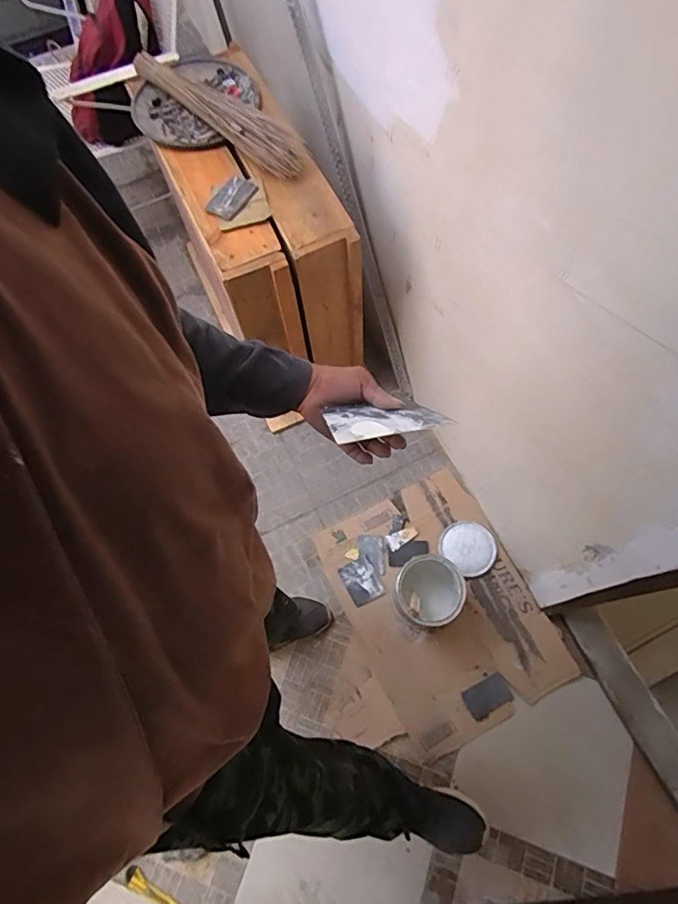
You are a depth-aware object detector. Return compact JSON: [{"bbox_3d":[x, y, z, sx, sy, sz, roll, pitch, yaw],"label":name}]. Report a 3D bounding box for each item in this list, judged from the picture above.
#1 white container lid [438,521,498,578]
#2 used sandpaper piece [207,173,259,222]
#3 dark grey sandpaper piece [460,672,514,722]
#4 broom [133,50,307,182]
[{"bbox_3d":[0.365,0.267,1.456,0.153,0.017,0.140,-1,69,2],"label":"white container lid"},{"bbox_3d":[-0.235,-0.556,1.127,0.075,0.011,0.123,25,72,12],"label":"used sandpaper piece"},{"bbox_3d":[0.383,0.632,1.333,0.118,0.007,0.078,-25,72,-12],"label":"dark grey sandpaper piece"},{"bbox_3d":[-0.273,-0.778,1.174,0.524,0.081,0.088,41,76,16],"label":"broom"}]

